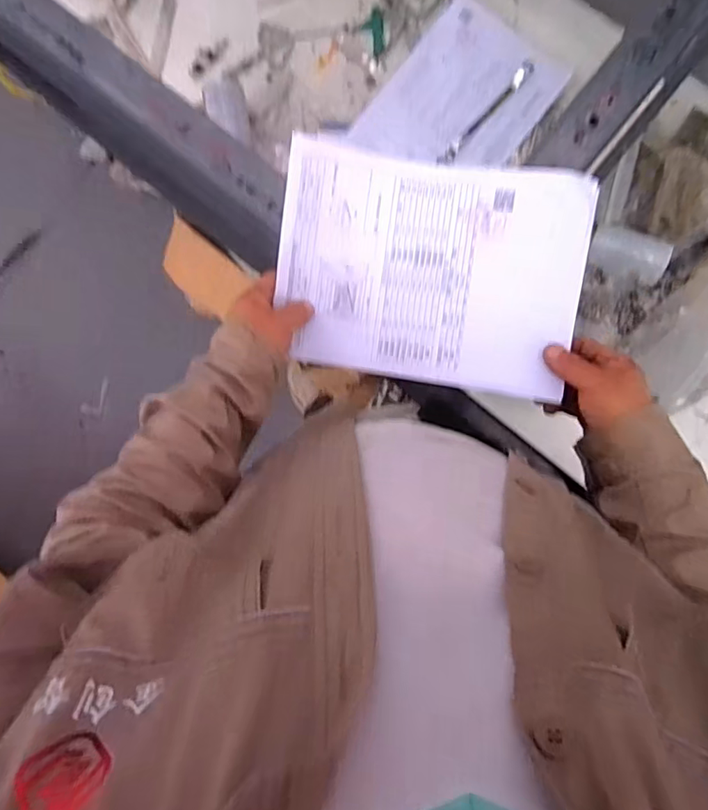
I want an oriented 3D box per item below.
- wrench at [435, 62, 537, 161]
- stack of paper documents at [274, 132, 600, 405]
[{"bbox_3d":[0.194,-0.431,0.795,0.024,0.009,0.190,42,96,6],"label":"wrench"},{"bbox_3d":[0.073,-0.133,0.520,0.286,0.045,0.214,10,92,8],"label":"stack of paper documents"}]

